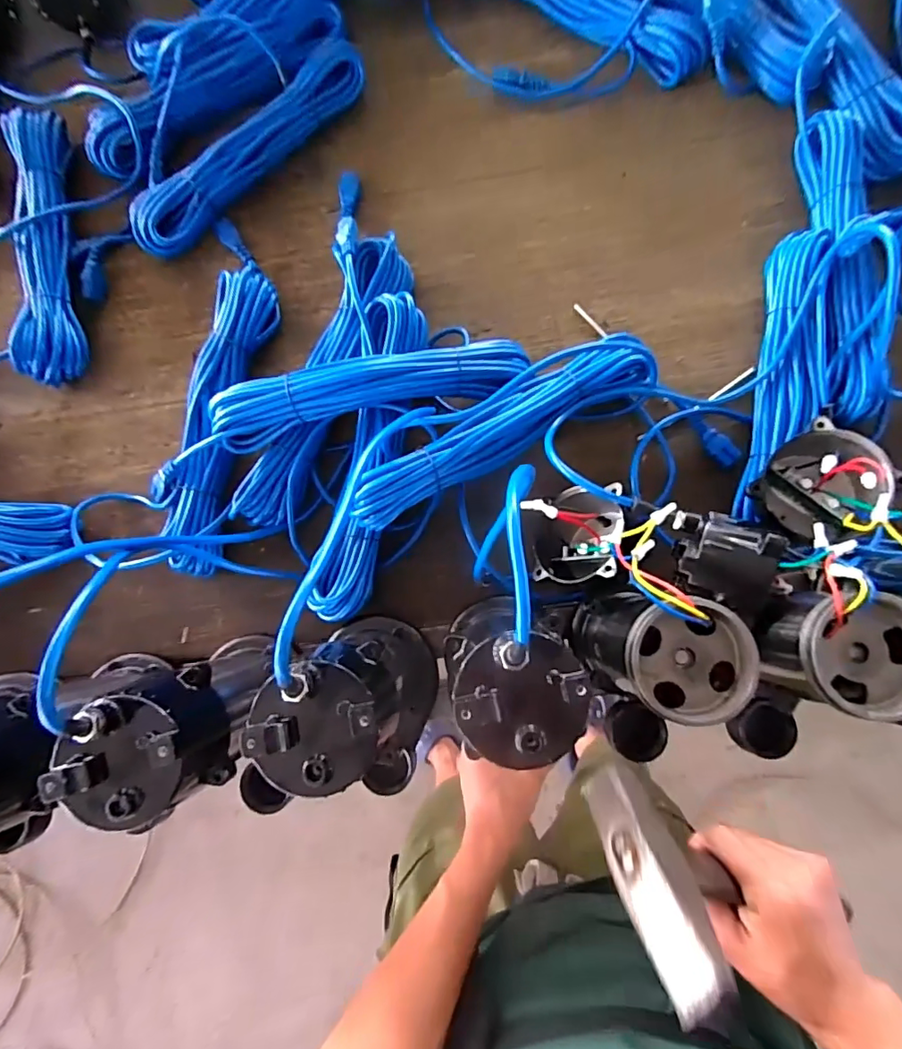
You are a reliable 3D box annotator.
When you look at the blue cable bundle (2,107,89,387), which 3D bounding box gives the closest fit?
[{"bbox_3d":[-0.489,-0.335,0.614,0.069,0.047,0.344,-9,82,2],"label":"blue cable bundle"}]

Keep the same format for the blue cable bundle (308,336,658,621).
[{"bbox_3d":[0.020,-0.060,0.533,0.431,0.084,0.120,-34,82,-2],"label":"blue cable bundle"}]

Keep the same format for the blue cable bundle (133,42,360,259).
[{"bbox_3d":[-0.249,-0.462,0.627,0.354,0.052,0.078,-44,83,-3],"label":"blue cable bundle"}]

